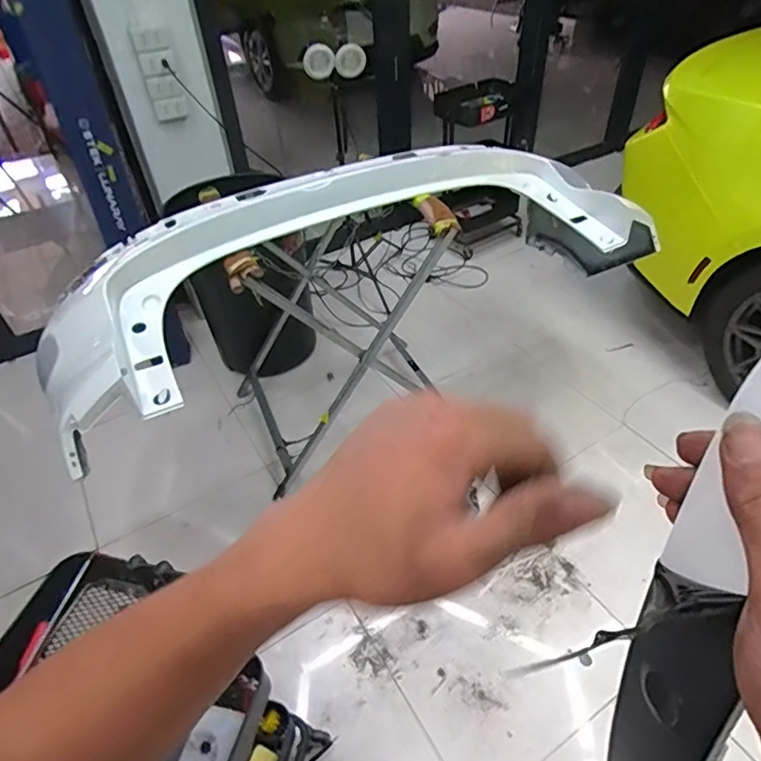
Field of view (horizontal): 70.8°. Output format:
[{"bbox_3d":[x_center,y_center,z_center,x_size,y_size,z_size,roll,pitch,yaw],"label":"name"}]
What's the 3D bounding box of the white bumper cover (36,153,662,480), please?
[{"bbox_3d":[-0.041,-0.266,1.592,1.737,0.551,0.599,-25,47,-20],"label":"white bumper cover"}]

